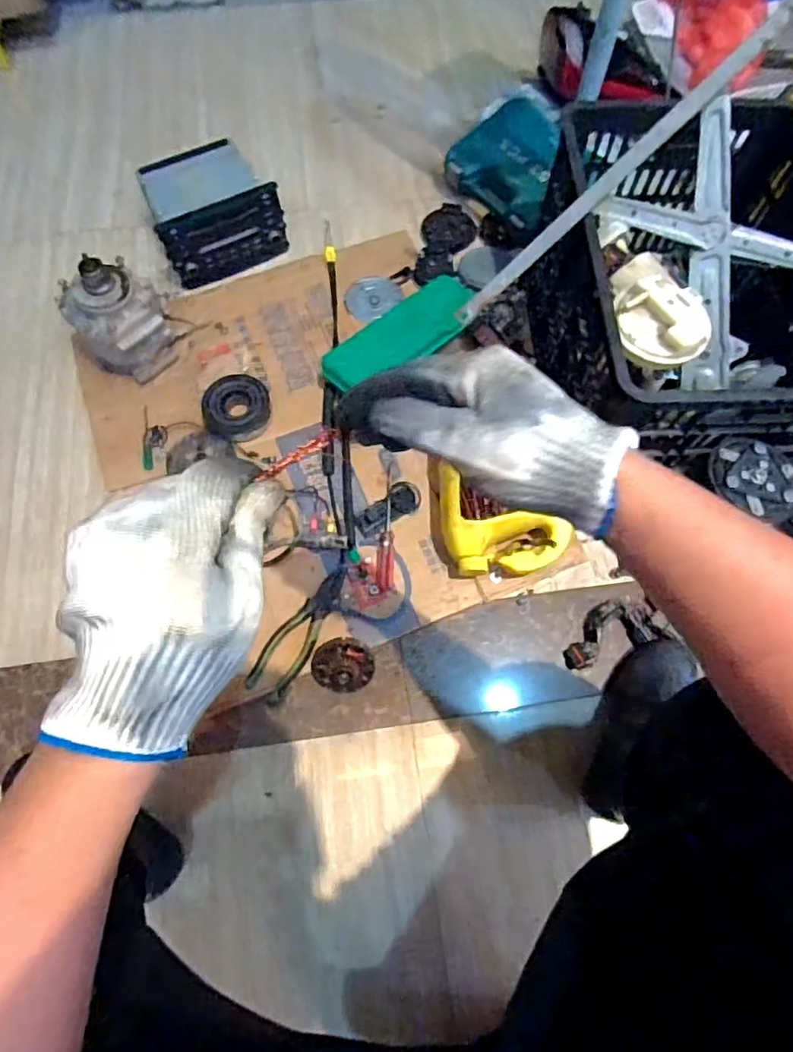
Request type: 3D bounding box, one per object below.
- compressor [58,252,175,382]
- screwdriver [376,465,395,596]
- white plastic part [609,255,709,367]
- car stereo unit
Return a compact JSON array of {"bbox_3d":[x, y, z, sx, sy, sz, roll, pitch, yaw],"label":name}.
[{"bbox_3d":[-0.443,-0.331,0.920,0.152,0.175,0.147,-30,71,-10],"label":"compressor"},{"bbox_3d":[-0.015,0.004,0.853,0.025,0.028,0.187,1,68,1],"label":"screwdriver"},{"bbox_3d":[0.320,-0.261,0.708,0.109,0.040,0.135,-4,69,-2],"label":"white plastic part"},{"bbox_3d":[-0.324,-0.556,1.031,0.209,0.126,0.182,-25,70,-9],"label":"car stereo unit"}]

